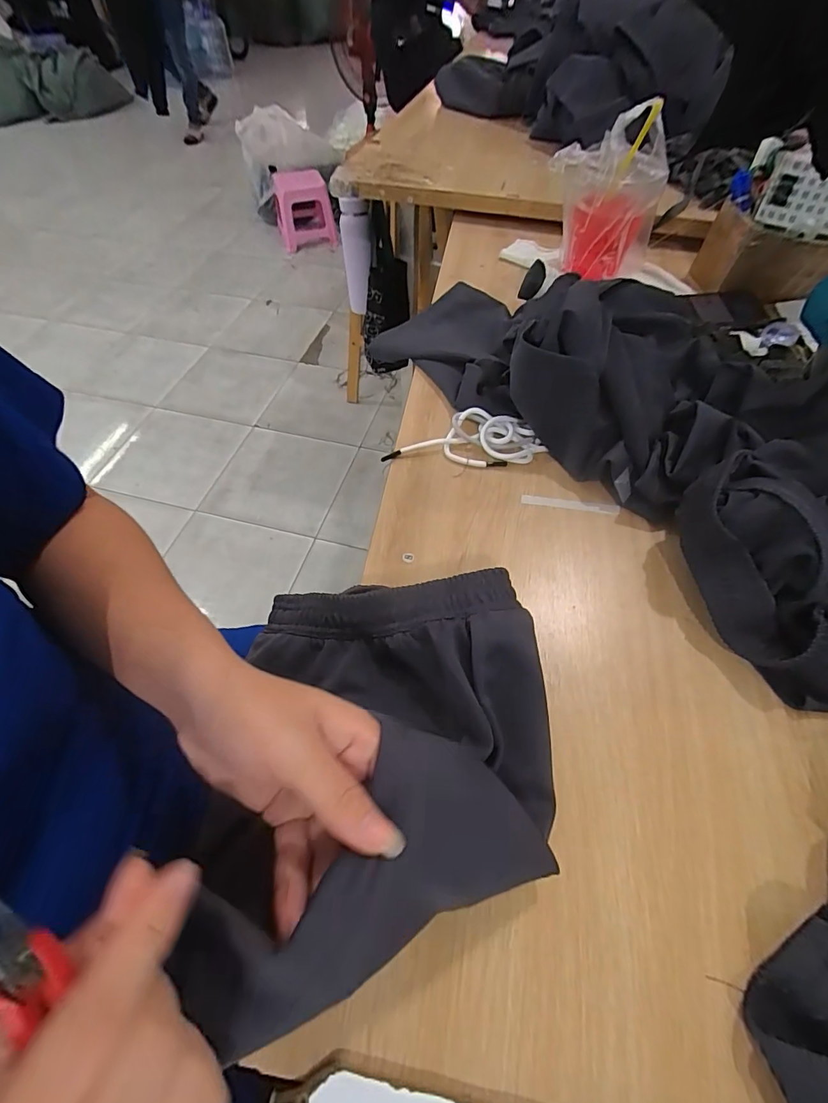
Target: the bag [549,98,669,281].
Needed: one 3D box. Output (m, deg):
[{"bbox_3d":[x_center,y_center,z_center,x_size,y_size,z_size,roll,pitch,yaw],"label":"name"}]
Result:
[{"bbox_3d":[0.274,-0.507,0.659,0.151,0.177,0.102,20,59,15],"label":"bag"}]

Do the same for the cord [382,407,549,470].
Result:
[{"bbox_3d":[0.058,-0.125,0.507,0.170,0.028,0.060,4,56,4],"label":"cord"}]

